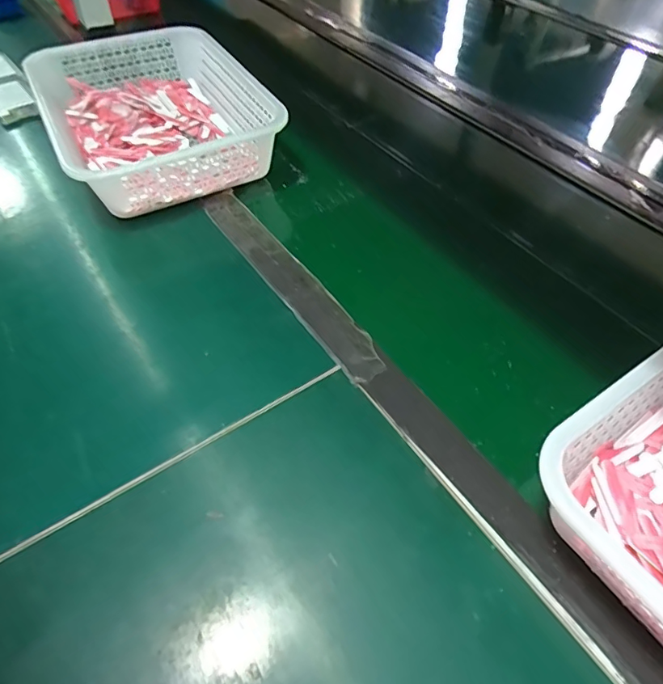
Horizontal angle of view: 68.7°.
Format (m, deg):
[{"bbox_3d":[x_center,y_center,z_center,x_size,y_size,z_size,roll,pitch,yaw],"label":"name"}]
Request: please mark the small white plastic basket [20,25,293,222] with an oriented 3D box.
[{"bbox_3d":[-0.230,-0.314,0.663,0.266,0.088,0.350,-23,55,-19],"label":"small white plastic basket"}]

